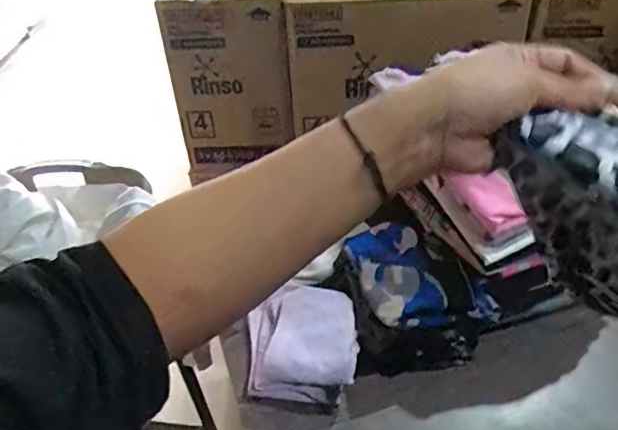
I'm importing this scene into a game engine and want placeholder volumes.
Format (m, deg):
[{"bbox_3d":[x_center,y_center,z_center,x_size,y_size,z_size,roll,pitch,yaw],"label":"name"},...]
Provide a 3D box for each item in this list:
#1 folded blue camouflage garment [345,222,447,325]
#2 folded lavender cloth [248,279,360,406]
[{"bbox_3d":[0.107,0.073,0.706,0.086,0.035,0.174,-9,41,-7],"label":"folded blue camouflage garment"},{"bbox_3d":[-0.009,0.158,0.689,0.130,0.063,0.138,-4,41,0],"label":"folded lavender cloth"}]

